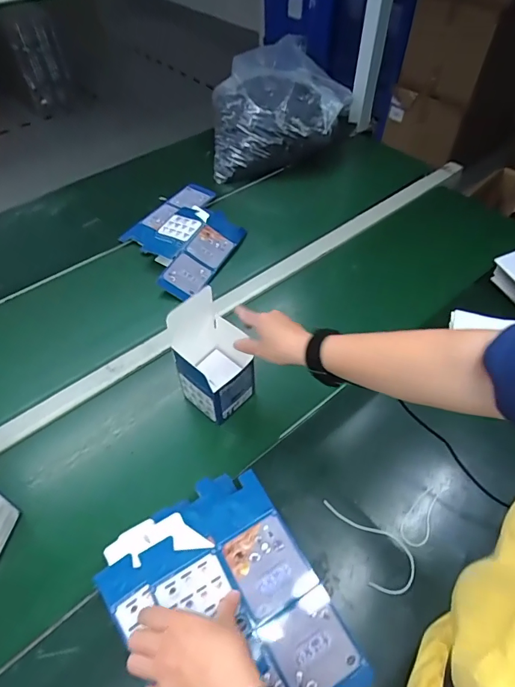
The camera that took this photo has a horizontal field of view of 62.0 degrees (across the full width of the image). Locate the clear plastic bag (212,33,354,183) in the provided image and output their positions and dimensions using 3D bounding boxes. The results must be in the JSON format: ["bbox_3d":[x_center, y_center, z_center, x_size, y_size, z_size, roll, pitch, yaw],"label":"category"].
[{"bbox_3d":[0.043,-0.594,1.064,0.360,0.173,0.284,-11,54,-7],"label":"clear plastic bag"}]

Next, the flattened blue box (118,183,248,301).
[{"bbox_3d":[-0.145,-0.229,0.883,0.221,0.037,0.280,29,59,20],"label":"flattened blue box"}]

